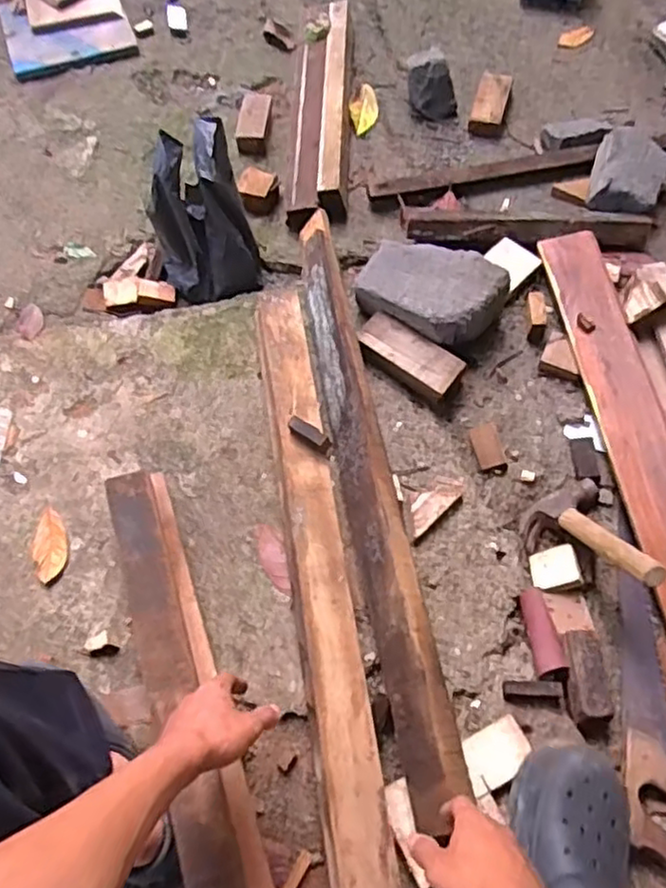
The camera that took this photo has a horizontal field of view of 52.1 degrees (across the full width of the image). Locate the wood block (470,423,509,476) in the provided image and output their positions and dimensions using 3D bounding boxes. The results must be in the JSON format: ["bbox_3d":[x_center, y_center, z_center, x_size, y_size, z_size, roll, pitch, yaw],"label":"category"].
[{"bbox_3d":[0.217,0.005,0.953,0.038,0.025,0.075,-9,63,-3],"label":"wood block"}]

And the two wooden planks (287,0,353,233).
[{"bbox_3d":[-0.019,-0.619,1.258,0.107,0.061,0.535,2,63,3],"label":"two wooden planks"}]

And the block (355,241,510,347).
[{"bbox_3d":[0.141,-0.231,1.001,0.206,0.065,0.129,29,67,15],"label":"block"}]

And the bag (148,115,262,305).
[{"bbox_3d":[-0.206,-0.349,1.043,0.142,0.185,0.158,-21,64,-9],"label":"bag"}]

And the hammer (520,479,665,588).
[{"bbox_3d":[0.317,0.113,0.823,0.111,0.047,0.213,-18,20,-8],"label":"hammer"}]

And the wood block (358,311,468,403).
[{"bbox_3d":[0.110,-0.124,0.989,0.150,0.047,0.064,36,69,18],"label":"wood block"}]

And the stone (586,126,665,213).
[{"bbox_3d":[0.484,-0.440,1.116,0.115,0.087,0.142,15,64,9],"label":"stone"}]

